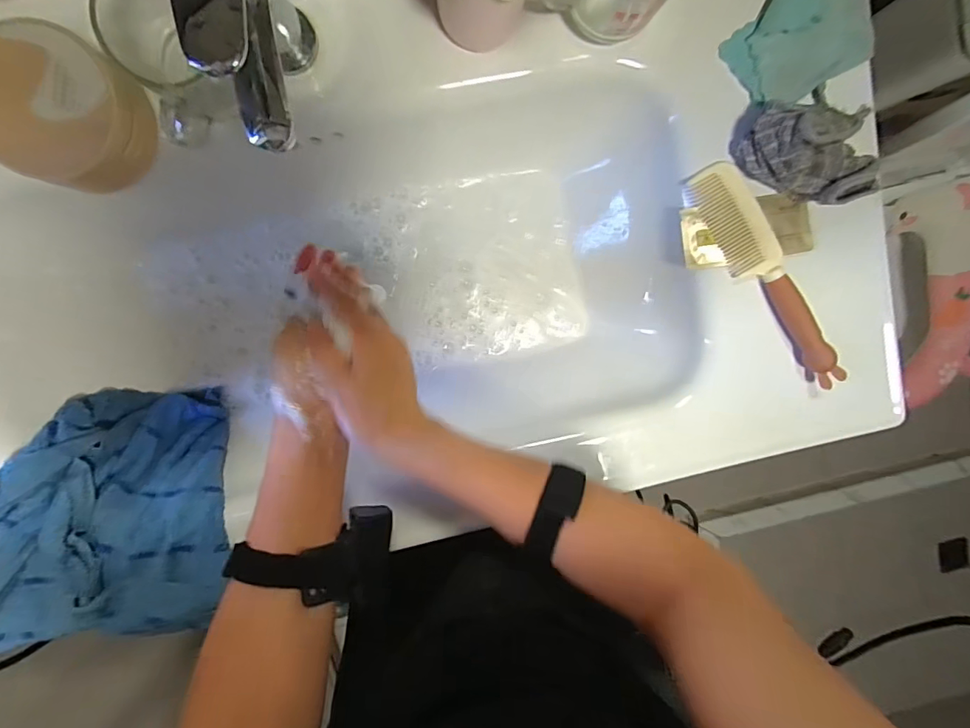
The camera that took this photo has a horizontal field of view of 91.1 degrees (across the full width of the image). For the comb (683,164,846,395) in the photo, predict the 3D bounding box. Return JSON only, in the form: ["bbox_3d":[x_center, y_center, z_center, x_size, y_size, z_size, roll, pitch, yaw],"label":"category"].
[{"bbox_3d":[0.257,-0.076,0.428,0.049,0.026,0.223,-30,99,-1],"label":"comb"}]

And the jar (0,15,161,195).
[{"bbox_3d":[-0.313,-0.185,0.352,0.106,0.046,0.102,-1,97,-5],"label":"jar"}]

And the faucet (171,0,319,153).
[{"bbox_3d":[-0.151,-0.205,0.318,0.044,0.153,0.123,-2,97,-5],"label":"faucet"}]

